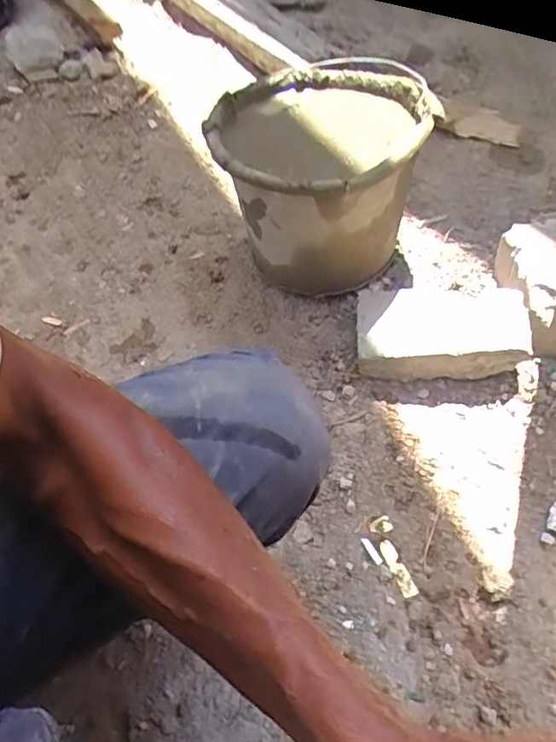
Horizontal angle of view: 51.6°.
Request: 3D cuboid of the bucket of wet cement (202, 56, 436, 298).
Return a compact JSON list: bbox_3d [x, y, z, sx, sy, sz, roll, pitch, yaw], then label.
[{"bbox_3d":[0.059,-0.262,0.793,0.263,0.238,0.341,8,54,10],"label":"bucket of wet cement"}]

